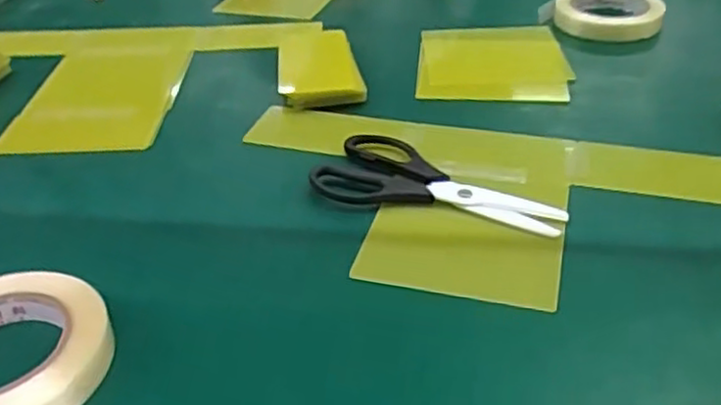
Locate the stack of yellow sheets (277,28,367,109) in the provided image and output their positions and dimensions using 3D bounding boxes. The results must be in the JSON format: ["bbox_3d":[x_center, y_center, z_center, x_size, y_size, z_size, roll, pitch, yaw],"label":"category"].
[{"bbox_3d":[-0.041,-0.135,0.695,0.077,0.019,0.129,-6,36,-3],"label":"stack of yellow sheets"}]

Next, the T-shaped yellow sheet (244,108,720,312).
[{"bbox_3d":[0.091,-0.002,0.525,0.396,0.009,0.204,8,39,13],"label":"T-shaped yellow sheet"}]

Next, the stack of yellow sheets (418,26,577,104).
[{"bbox_3d":[0.133,-0.144,0.718,0.144,0.007,0.155,0,39,8],"label":"stack of yellow sheets"}]

